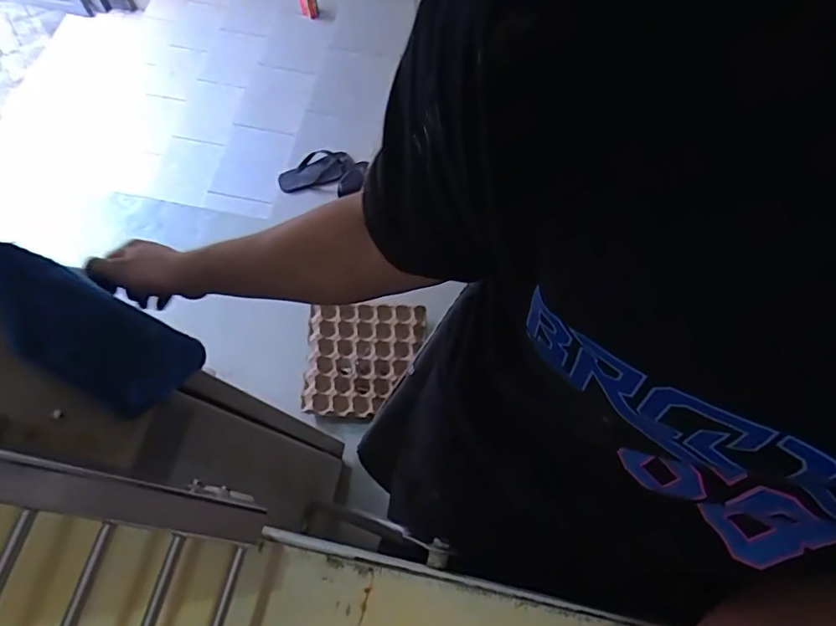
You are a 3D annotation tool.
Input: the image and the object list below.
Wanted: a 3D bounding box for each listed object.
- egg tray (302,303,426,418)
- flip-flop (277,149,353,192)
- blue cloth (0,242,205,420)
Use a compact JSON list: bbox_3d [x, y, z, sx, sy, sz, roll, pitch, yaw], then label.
[{"bbox_3d":[-0.134,0.113,1.327,0.289,0.040,0.290,1,69,-2],"label":"egg tray"},{"bbox_3d":[-0.331,-0.463,1.696,0.236,0.039,0.108,-17,70,-9],"label":"flip-flop"},{"bbox_3d":[-0.305,0.024,0.485,0.020,0.271,0.096,18,71,20],"label":"blue cloth"}]

